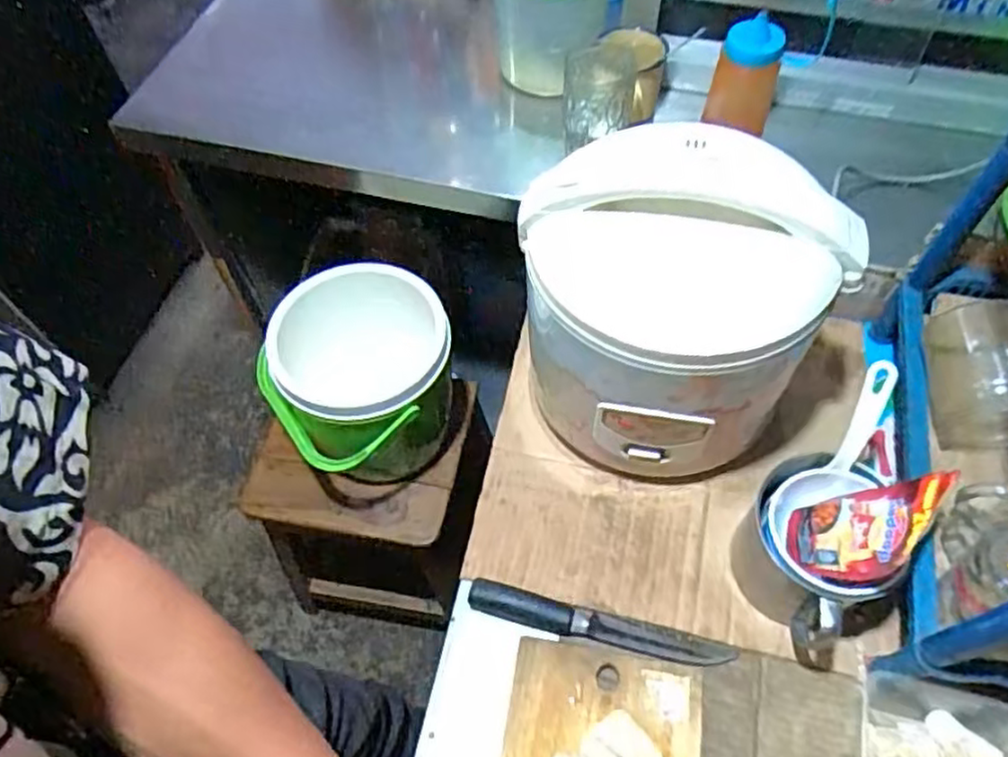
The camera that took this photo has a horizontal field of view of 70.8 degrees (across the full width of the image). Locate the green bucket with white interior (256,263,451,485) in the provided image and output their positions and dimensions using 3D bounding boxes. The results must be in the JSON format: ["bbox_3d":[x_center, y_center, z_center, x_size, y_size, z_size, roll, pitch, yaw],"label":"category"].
[{"bbox_3d":[-0.175,0.009,0.936,0.236,0.224,0.228,-1,57,2],"label":"green bucket with white interior"}]

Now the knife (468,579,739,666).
[{"bbox_3d":[0.082,0.215,0.616,0.226,0.013,0.029,12,58,10],"label":"knife"}]

